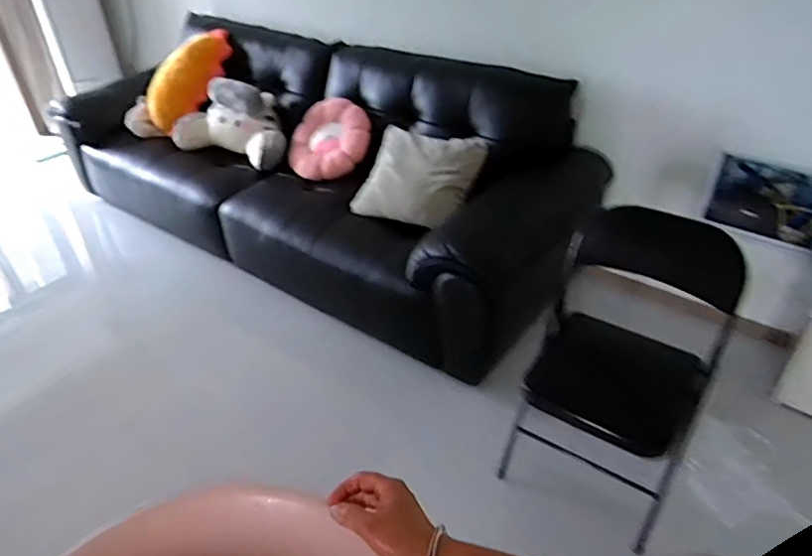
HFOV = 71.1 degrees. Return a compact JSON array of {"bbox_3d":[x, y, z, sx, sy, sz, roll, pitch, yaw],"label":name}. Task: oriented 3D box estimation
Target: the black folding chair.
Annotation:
[{"bbox_3d":[0.575,0.220,1.548,0.476,0.728,0.492,21,41,25],"label":"black folding chair"}]

